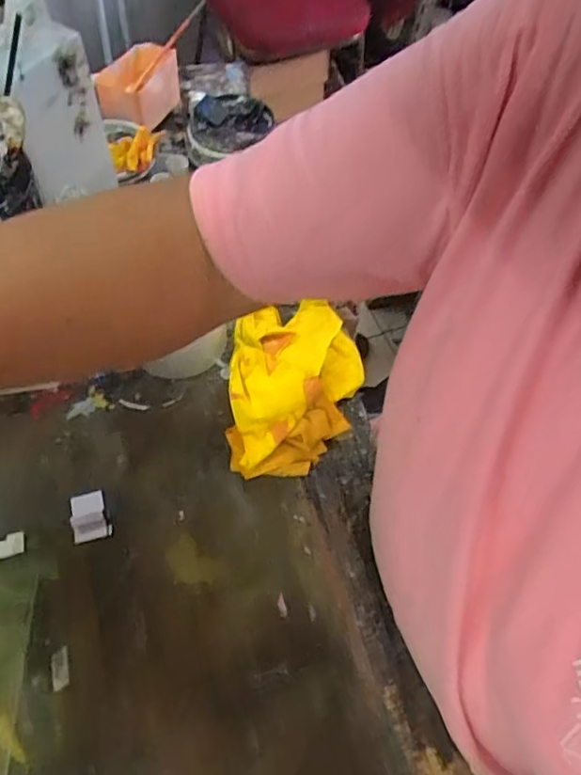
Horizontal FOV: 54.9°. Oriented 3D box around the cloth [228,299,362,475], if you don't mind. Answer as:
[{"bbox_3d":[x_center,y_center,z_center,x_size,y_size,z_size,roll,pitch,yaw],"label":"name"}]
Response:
[{"bbox_3d":[0.006,0.000,0.538,0.123,0.048,0.167,2,60,-1],"label":"cloth"}]

